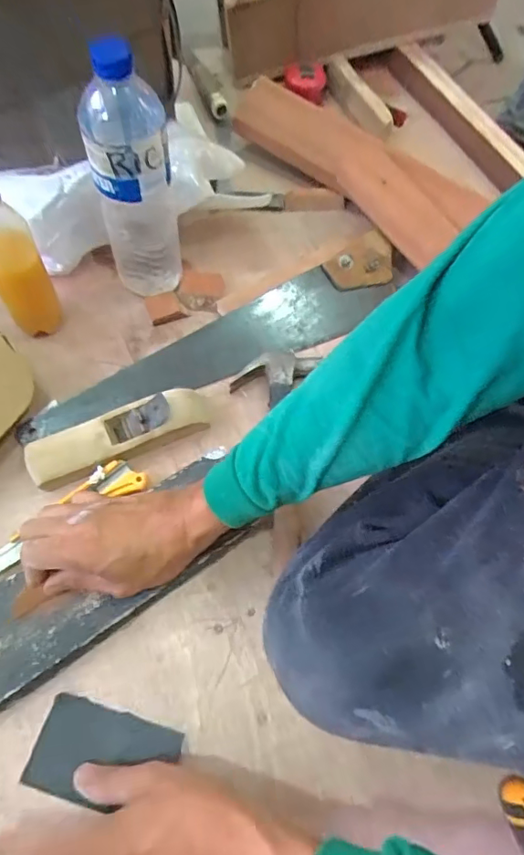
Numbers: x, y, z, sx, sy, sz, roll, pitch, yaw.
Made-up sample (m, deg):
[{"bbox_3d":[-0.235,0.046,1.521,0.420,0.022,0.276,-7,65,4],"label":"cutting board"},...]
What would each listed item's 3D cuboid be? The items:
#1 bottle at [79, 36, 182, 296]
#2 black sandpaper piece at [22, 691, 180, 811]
[{"bbox_3d":[-0.126,-0.239,0.523,0.076,0.263,0.077,-5,64,-7],"label":"bottle"},{"bbox_3d":[-0.127,0.266,0.417,0.111,0.004,0.067,17,63,3],"label":"black sandpaper piece"}]

